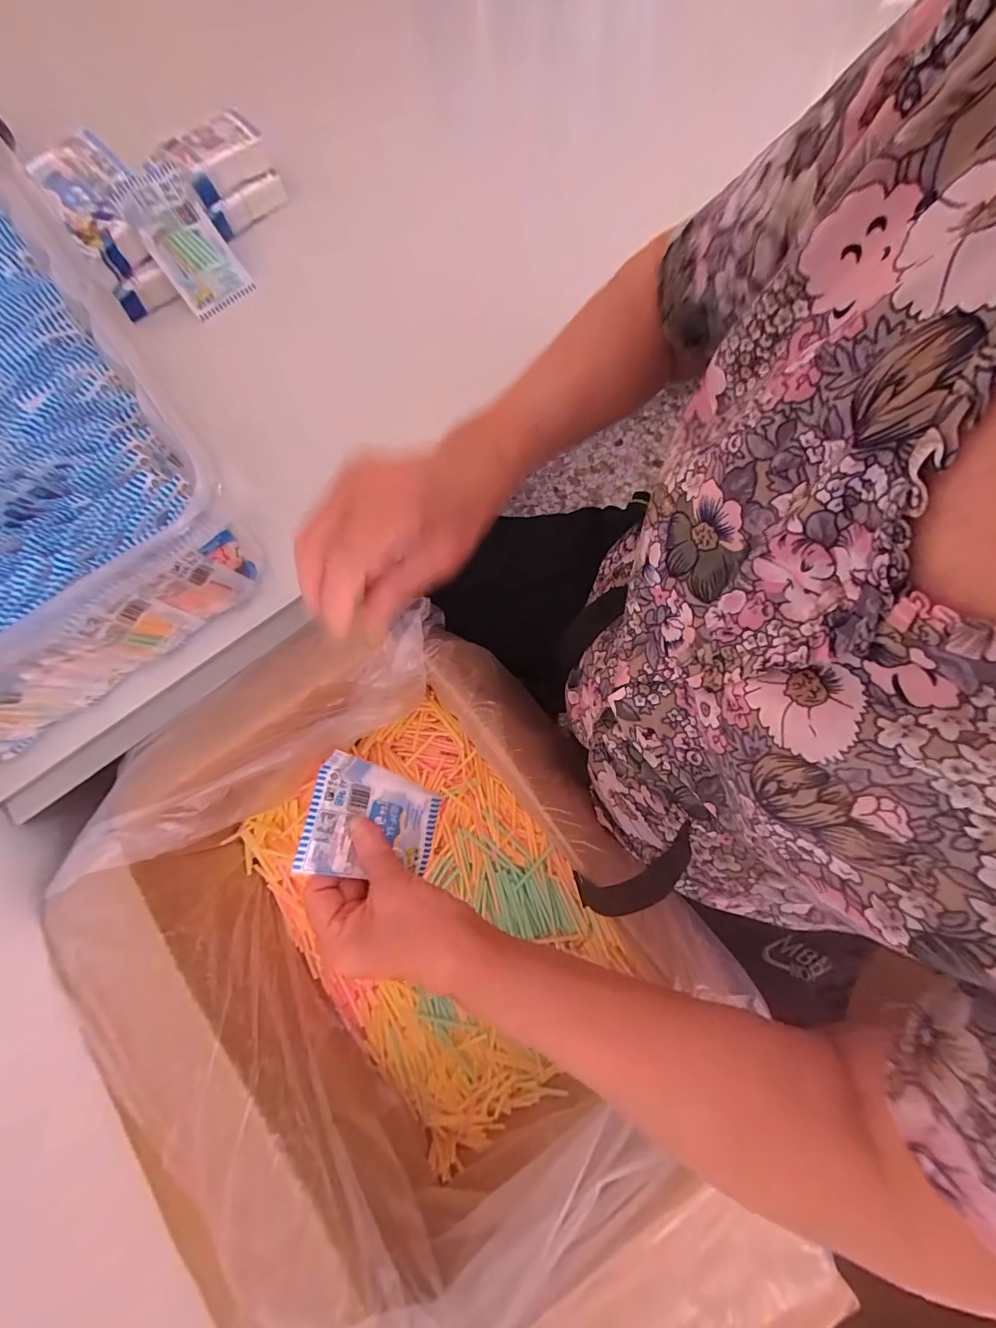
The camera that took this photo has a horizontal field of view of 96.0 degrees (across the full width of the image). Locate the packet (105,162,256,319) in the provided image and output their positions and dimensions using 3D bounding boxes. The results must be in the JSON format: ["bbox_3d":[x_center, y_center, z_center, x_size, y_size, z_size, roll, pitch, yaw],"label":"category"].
[{"bbox_3d":[-0.296,-0.402,0.427,0.069,0.018,0.107,-43,118,-16],"label":"packet"}]

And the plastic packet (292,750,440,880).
[{"bbox_3d":[-0.088,0.114,0.328,0.102,0.008,0.077,30,54,-35],"label":"plastic packet"}]

